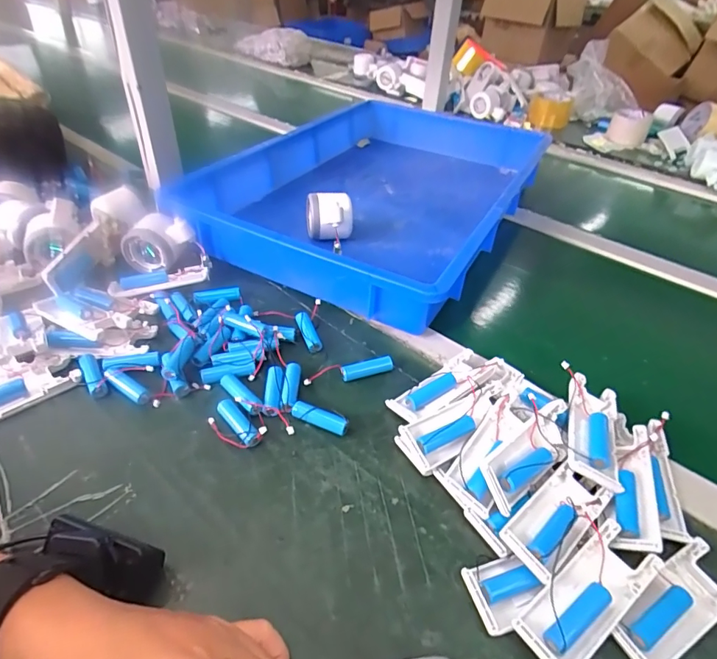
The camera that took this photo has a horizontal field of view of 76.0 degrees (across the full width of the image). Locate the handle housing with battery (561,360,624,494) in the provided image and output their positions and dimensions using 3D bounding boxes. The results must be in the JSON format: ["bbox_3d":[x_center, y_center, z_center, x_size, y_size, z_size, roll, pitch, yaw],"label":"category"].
[{"bbox_3d":[0.193,0.079,0.375,0.045,0.021,0.107,13,42,11],"label":"handle housing with battery"}]

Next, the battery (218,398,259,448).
[{"bbox_3d":[-0.100,0.079,0.385,0.015,0.014,0.050,-29,50,-31],"label":"battery"}]

